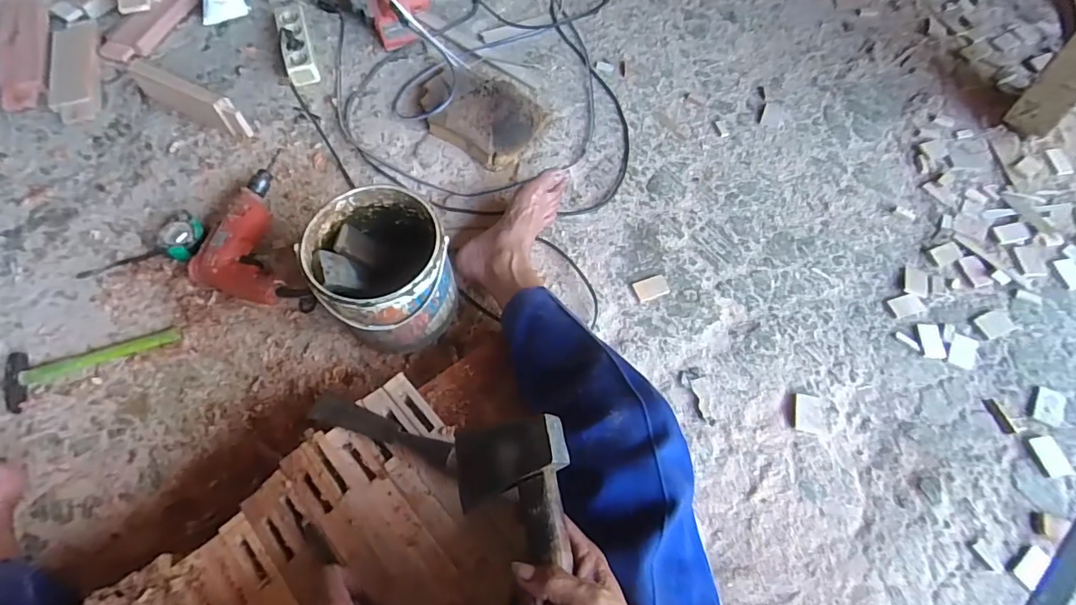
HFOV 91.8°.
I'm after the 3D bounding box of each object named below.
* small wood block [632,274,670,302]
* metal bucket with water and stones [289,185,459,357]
[{"bbox_3d":[0.188,-0.025,0.862,0.054,0.005,0.038,-16,66,-10],"label":"small wood block"},{"bbox_3d":[-0.221,-0.042,0.758,0.172,0.183,0.184,1,65,-2],"label":"metal bucket with water and stones"}]

